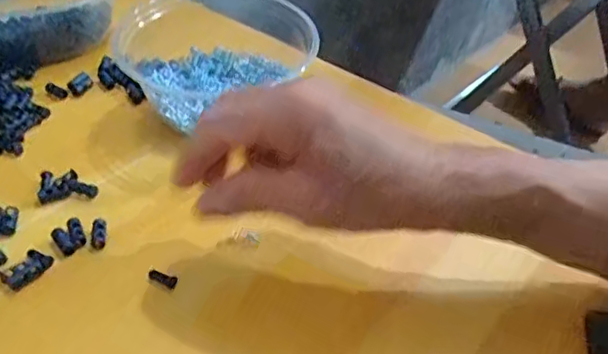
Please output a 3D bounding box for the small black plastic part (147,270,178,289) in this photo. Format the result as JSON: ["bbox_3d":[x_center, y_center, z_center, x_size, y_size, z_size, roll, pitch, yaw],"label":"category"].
[{"bbox_3d":[-0.077,0.055,0.332,0.018,0.004,0.007,22,45,19],"label":"small black plastic part"}]

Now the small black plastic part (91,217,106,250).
[{"bbox_3d":[-0.119,0.033,0.354,0.008,0.005,0.022,-6,43,-11],"label":"small black plastic part"}]

